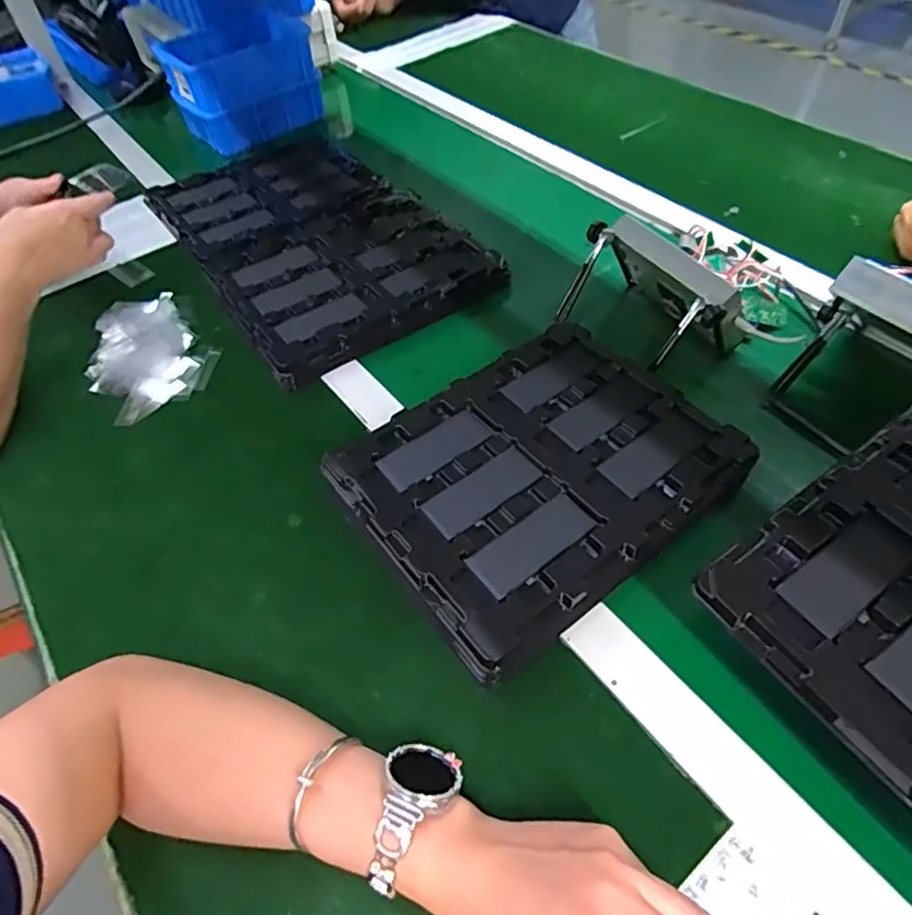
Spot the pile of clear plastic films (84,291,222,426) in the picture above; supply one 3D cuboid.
[{"bbox_3d":[-0.328,-0.112,0.626,0.116,0.021,0.177,-27,56,-17],"label":"pile of clear plastic films"}]

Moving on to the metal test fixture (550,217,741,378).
[{"bbox_3d":[0.191,-0.156,0.575,0.111,0.092,0.158,-31,57,-20],"label":"metal test fixture"}]

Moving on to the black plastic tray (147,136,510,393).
[{"bbox_3d":[-0.186,-0.288,0.740,0.277,0.029,0.485,-29,56,-19],"label":"black plastic tray"}]

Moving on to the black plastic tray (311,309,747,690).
[{"bbox_3d":[0.063,0.013,0.479,0.269,0.043,0.217,-31,57,-20],"label":"black plastic tray"}]

